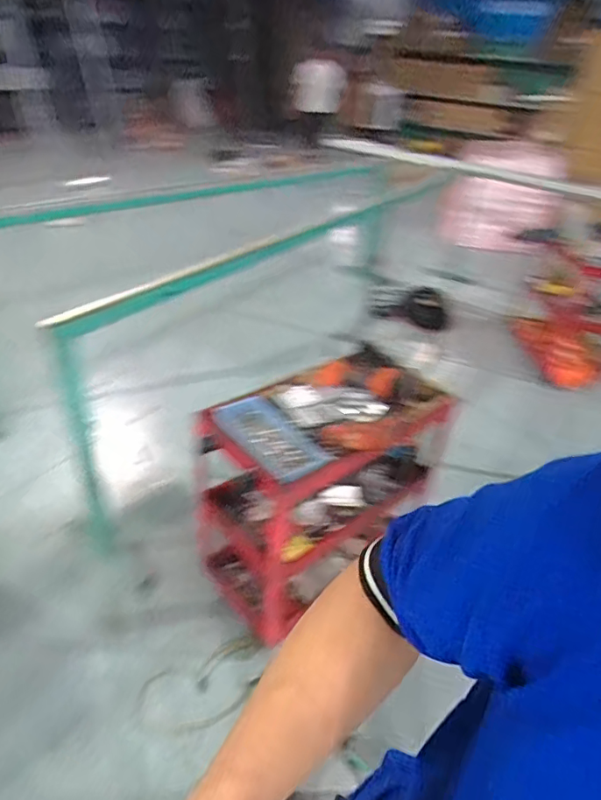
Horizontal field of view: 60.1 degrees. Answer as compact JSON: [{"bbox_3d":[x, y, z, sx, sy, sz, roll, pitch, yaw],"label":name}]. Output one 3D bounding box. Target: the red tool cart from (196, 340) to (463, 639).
[{"bbox_3d":[0.068,0.252,1.521,0.664,0.659,0.391,-26,45,-37],"label":"red tool cart"}]

